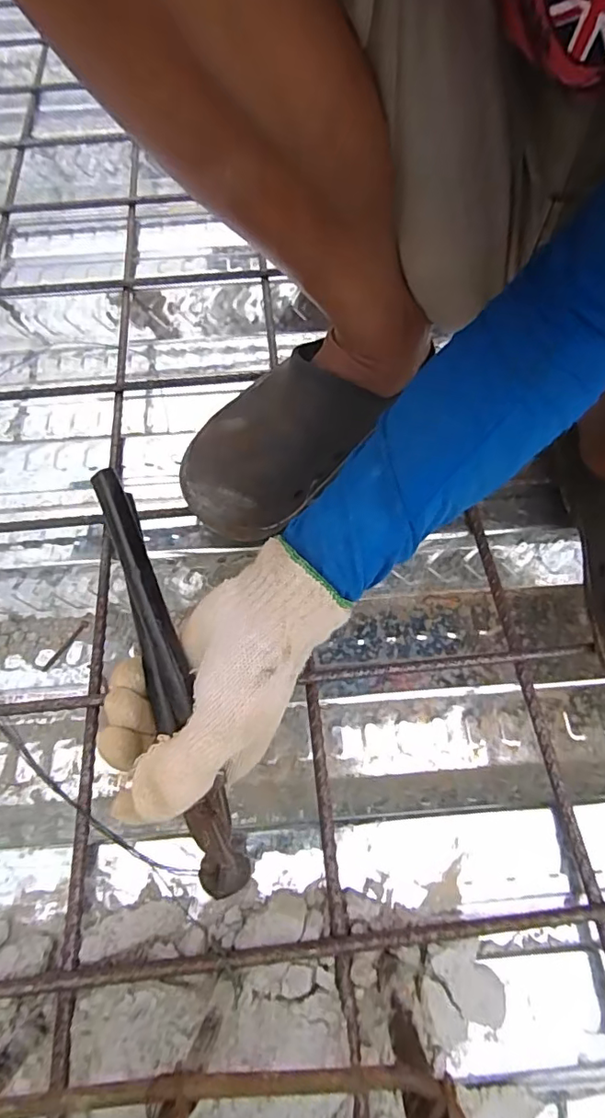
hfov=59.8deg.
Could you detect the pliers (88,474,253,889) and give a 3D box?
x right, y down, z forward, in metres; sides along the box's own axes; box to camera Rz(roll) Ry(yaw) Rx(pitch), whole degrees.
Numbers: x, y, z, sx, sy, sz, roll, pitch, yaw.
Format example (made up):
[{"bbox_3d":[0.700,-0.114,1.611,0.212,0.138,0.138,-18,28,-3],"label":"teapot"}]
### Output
[{"bbox_3d":[-0.083,0.064,0.315,0.028,0.021,0.255,-18,78,-9],"label":"pliers"}]

